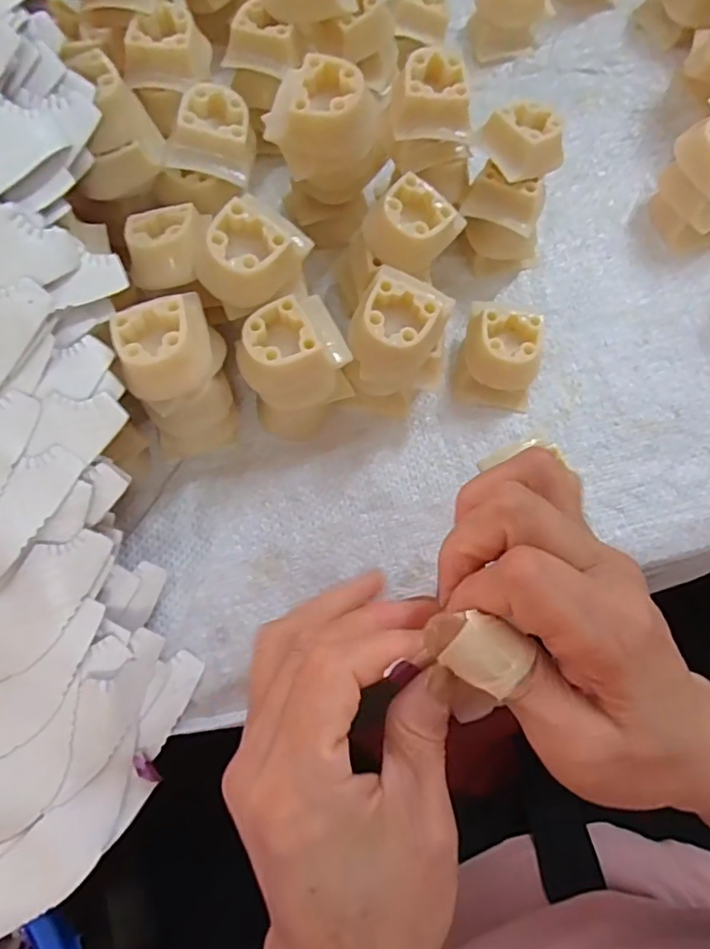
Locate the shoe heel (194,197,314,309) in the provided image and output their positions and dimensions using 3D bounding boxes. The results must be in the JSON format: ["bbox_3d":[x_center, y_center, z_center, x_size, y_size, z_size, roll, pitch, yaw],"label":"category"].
[{"bbox_3d":[-0.043,-0.095,0.245,0.036,0.022,0.046,34,77,8],"label":"shoe heel"}]

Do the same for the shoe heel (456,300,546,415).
[{"bbox_3d":[0.075,-0.061,0.295,0.042,0.031,0.045,17,74,4],"label":"shoe heel"}]

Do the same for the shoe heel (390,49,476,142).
[{"bbox_3d":[0.036,-0.178,0.277,0.037,0.028,0.033,-4,75,-2],"label":"shoe heel"}]

